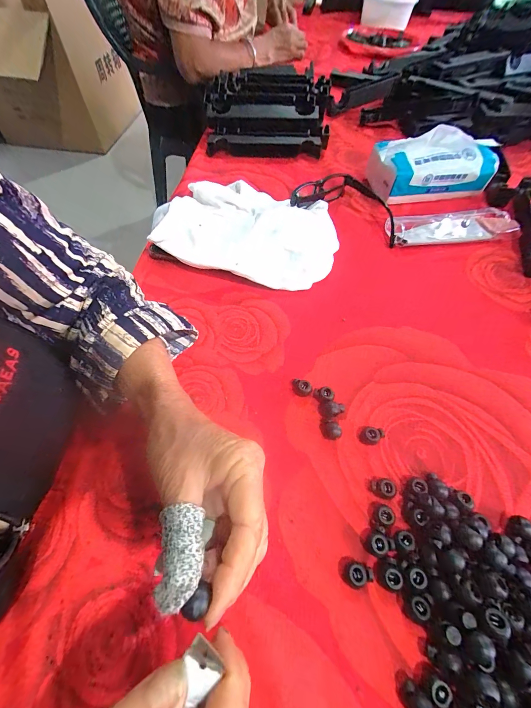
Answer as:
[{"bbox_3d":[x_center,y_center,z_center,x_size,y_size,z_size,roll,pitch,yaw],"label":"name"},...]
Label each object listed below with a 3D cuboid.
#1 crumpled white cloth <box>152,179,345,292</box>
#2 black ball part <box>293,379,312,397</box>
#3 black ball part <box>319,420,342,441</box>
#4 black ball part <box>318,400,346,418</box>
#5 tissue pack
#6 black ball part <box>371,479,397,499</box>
[{"bbox_3d":[-0.032,-0.166,0.387,0.253,0.040,0.171,20,60,12],"label":"crumpled white cloth"},{"bbox_3d":[0.035,0.032,0.281,0.019,0.012,0.012,19,60,12],"label":"black ball part"},{"bbox_3d":[0.057,0.067,0.257,0.019,0.012,0.013,28,62,17],"label":"black ball part"},{"bbox_3d":[0.060,0.052,0.267,0.023,0.012,0.015,12,58,8],"label":"black ball part"},{"bbox_3d":[0.243,-0.288,0.441,0.168,0.078,0.092,-9,58,-5],"label":"tissue pack"},{"bbox_3d":[0.093,0.107,0.233,0.017,0.013,0.012,10,58,7],"label":"black ball part"}]

